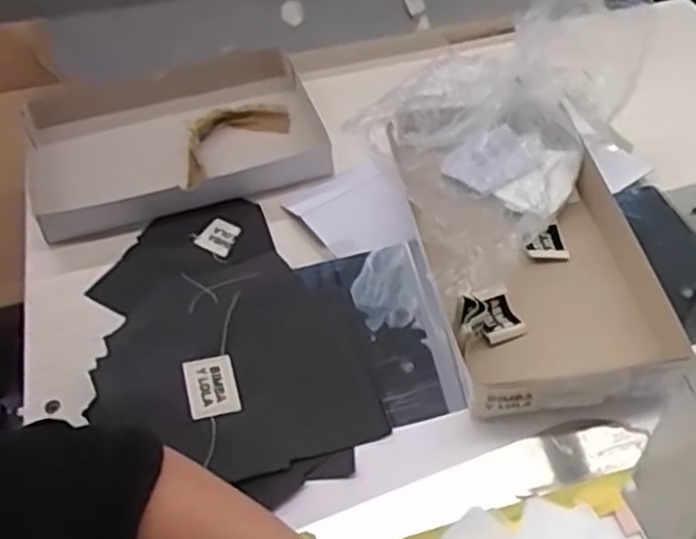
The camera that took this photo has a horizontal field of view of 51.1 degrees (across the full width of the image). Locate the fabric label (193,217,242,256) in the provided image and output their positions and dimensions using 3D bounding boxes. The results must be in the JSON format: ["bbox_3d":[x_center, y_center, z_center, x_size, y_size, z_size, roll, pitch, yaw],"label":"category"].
[{"bbox_3d":[-0.118,-0.031,0.664,0.029,0.004,0.035,34,62,-2],"label":"fabric label"}]

